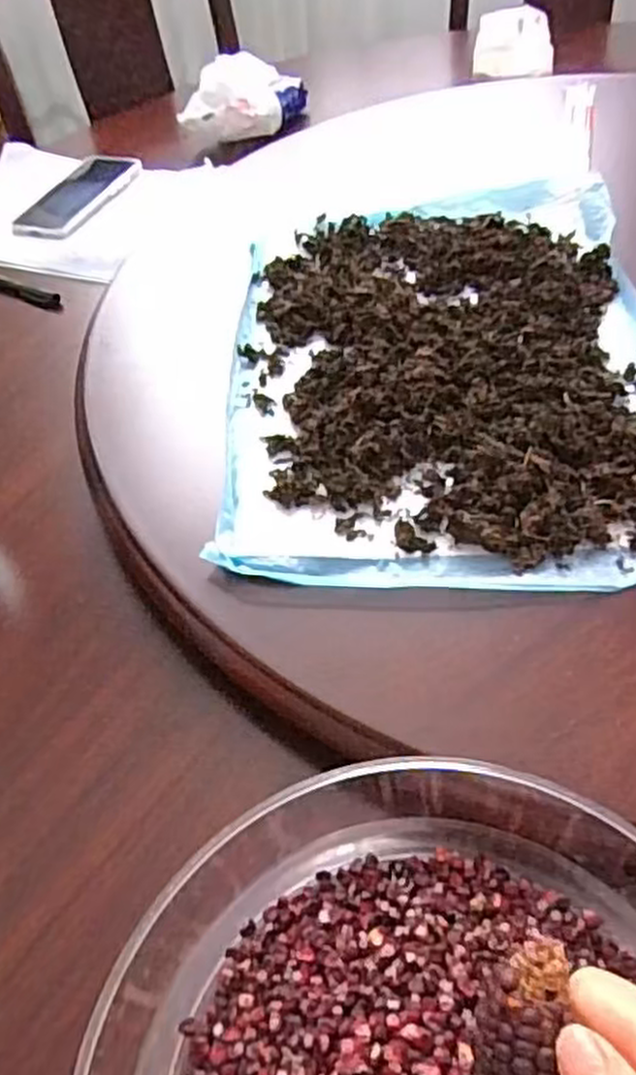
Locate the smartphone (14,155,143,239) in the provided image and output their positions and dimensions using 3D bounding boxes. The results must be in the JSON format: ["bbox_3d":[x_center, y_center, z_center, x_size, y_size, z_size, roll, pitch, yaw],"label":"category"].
[{"bbox_3d":[-0.259,-0.376,0.853,0.082,0.007,0.170,16,55,18],"label":"smartphone"}]

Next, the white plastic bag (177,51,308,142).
[{"bbox_3d":[-0.086,-0.516,0.911,0.086,0.064,0.144,26,59,24],"label":"white plastic bag"}]

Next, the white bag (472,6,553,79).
[{"bbox_3d":[0.235,-0.600,0.933,0.093,0.046,0.118,2,52,8],"label":"white bag"}]

